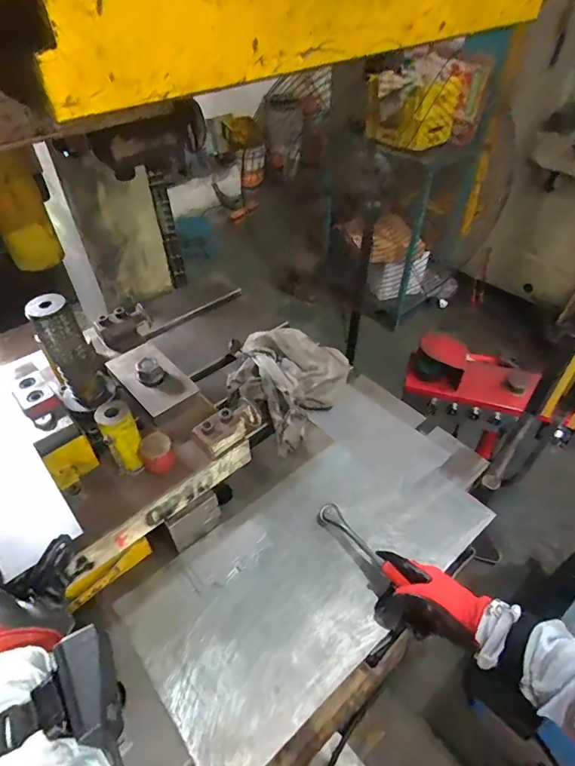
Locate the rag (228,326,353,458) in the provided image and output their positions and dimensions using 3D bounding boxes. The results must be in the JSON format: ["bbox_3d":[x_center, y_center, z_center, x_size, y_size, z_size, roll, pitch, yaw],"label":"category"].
[{"bbox_3d":[-0.006,-0.011,0.829,0.191,0.072,0.234,26,51,26],"label":"rag"}]

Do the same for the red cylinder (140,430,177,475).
[{"bbox_3d":[-0.166,0.089,0.567,0.039,0.041,0.037,-20,47,-17],"label":"red cylinder"}]

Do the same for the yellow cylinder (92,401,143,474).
[{"bbox_3d":[-0.208,0.070,0.561,0.042,0.097,0.038,-22,48,-19],"label":"yellow cylinder"}]

